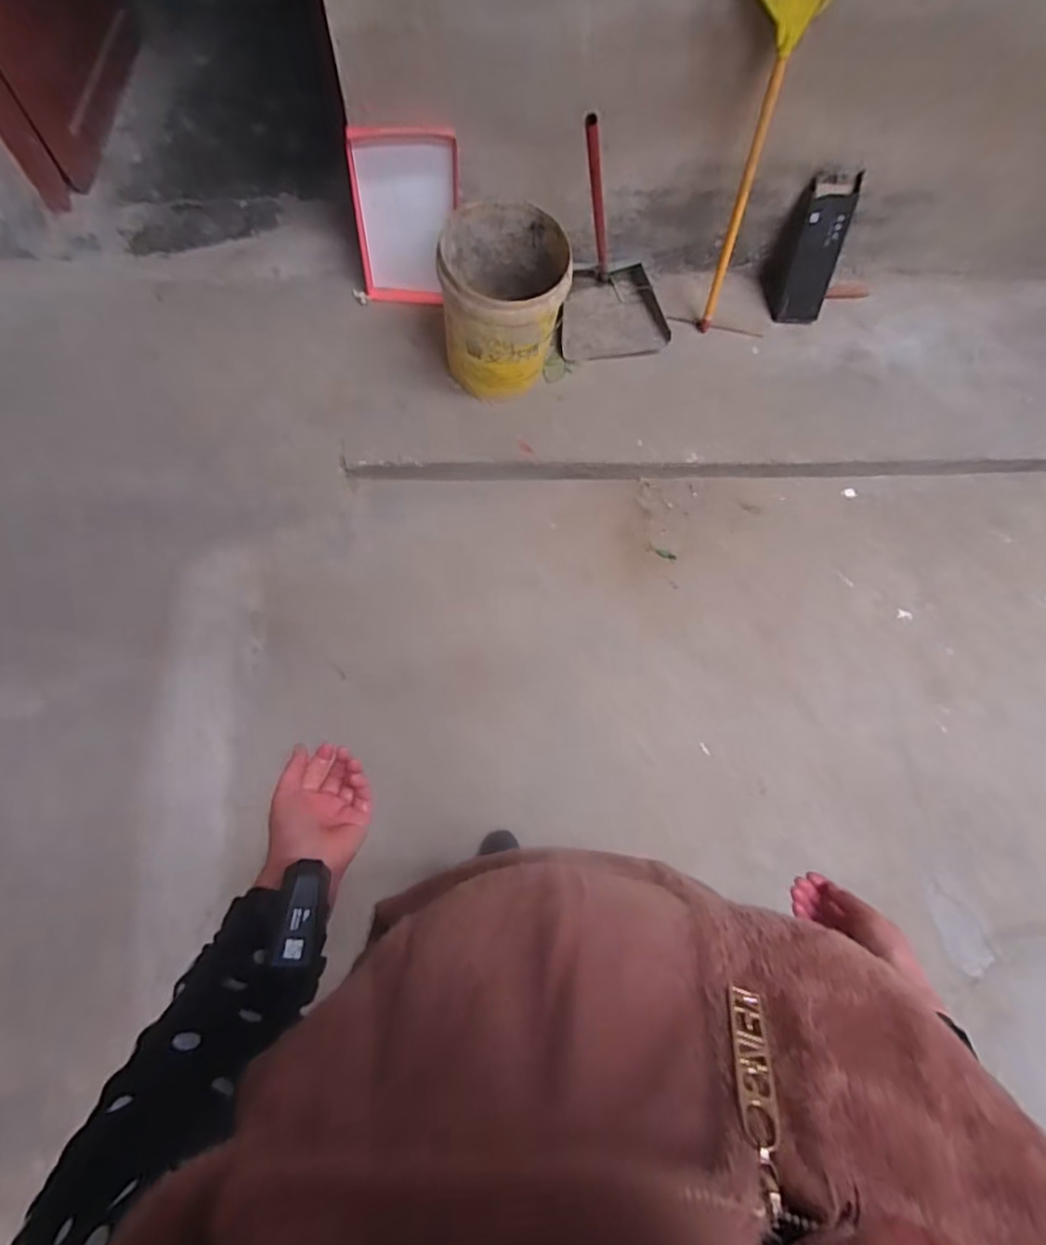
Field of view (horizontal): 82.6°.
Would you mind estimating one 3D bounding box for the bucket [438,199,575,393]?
[{"bbox_3d":[-0.039,-0.774,1.477,0.284,0.353,0.303,1,70,-3],"label":"bucket"}]

